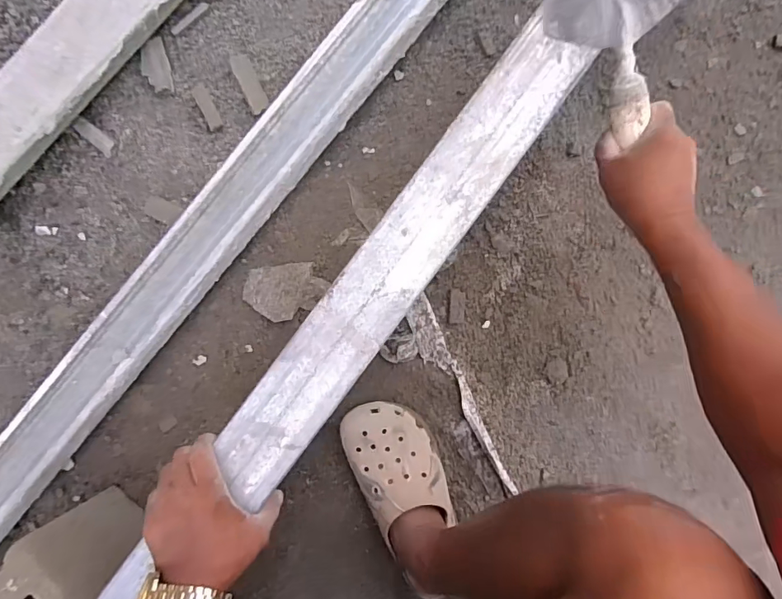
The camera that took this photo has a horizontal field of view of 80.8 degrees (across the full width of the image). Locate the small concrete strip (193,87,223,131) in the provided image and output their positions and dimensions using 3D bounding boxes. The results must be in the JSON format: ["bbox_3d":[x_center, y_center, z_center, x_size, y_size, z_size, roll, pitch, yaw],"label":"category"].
[{"bbox_3d":[-0.253,-0.264,0.635,0.020,0.004,0.061,-24,95,-9],"label":"small concrete strip"}]

